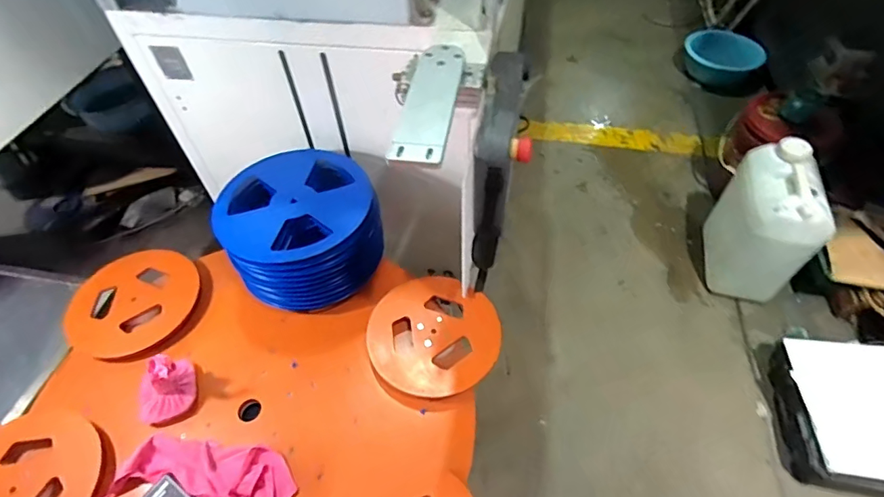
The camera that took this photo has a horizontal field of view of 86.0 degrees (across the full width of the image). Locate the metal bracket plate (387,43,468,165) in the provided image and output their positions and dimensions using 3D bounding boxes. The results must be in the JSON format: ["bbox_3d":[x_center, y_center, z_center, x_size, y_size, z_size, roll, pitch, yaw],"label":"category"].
[{"bbox_3d":[-0.014,-0.205,0.643,0.069,0.010,0.267,5,53,9],"label":"metal bracket plate"}]

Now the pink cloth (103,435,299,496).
[{"bbox_3d":[-0.431,0.411,0.853,0.327,0.024,0.120,4,51,4],"label":"pink cloth"}]

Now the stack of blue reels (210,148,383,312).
[{"bbox_3d":[-0.319,-0.049,1.080,0.323,0.193,0.322,-28,56,-20],"label":"stack of blue reels"}]

